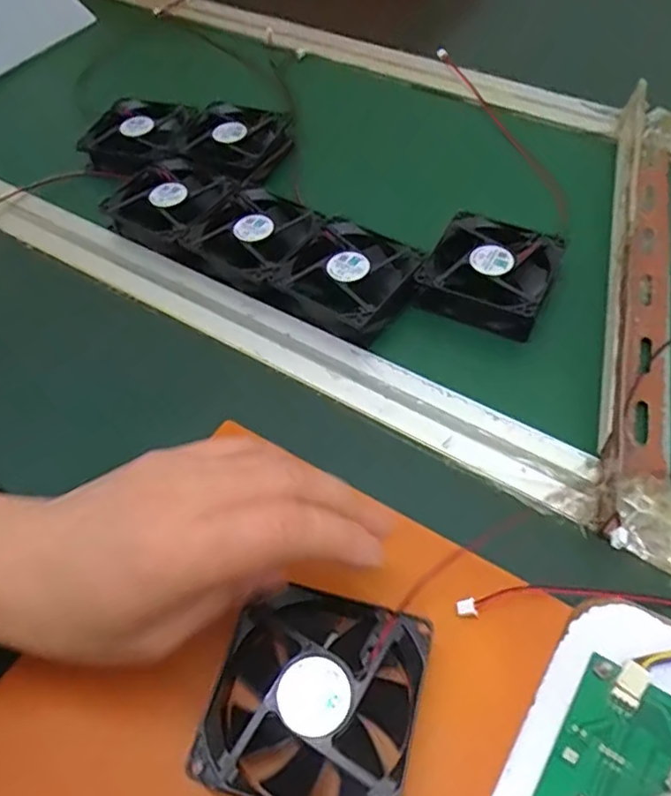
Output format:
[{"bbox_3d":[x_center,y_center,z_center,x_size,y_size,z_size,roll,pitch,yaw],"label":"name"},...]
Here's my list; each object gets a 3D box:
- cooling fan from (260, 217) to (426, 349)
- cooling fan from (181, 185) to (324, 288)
[{"bbox_3d":[0.013,-0.082,0.432,0.085,0.027,0.088,32,56,23],"label":"cooling fan"},{"bbox_3d":[-0.055,-0.116,0.458,0.087,0.023,0.081,32,56,23],"label":"cooling fan"}]

